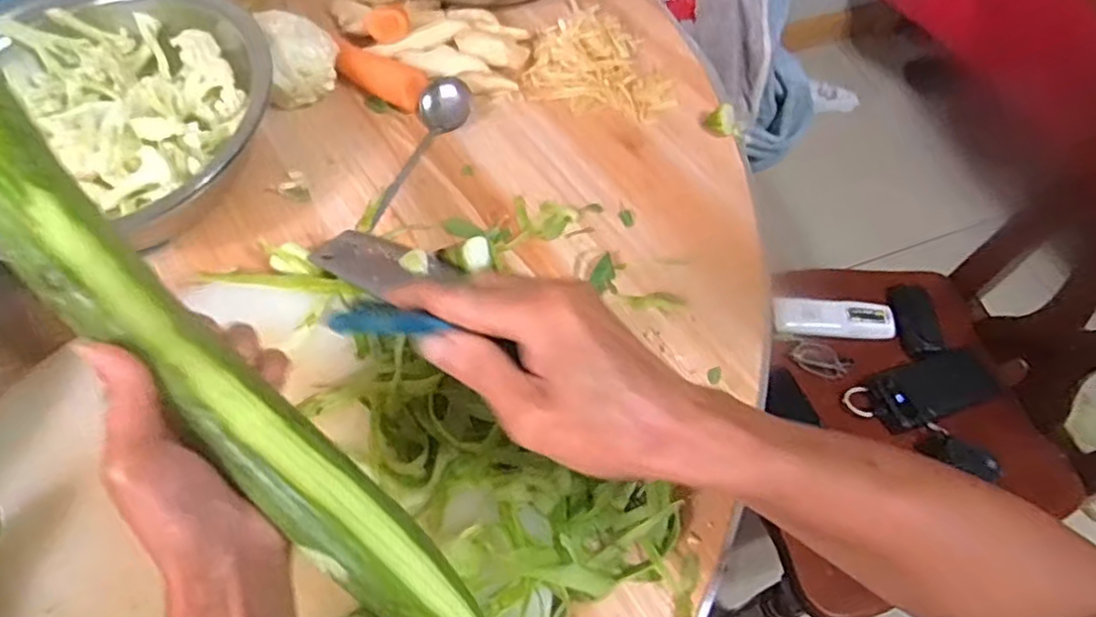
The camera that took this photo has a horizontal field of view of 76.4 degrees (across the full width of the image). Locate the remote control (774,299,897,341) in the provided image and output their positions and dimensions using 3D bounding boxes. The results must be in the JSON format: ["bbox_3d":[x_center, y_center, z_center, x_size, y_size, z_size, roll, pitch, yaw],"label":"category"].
[{"bbox_3d":[0.364,0.014,0.885,0.150,0.018,0.048,1,60,0],"label":"remote control"}]

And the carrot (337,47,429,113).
[{"bbox_3d":[-0.159,-0.220,0.655,0.085,0.030,0.030,24,62,-4],"label":"carrot"}]

